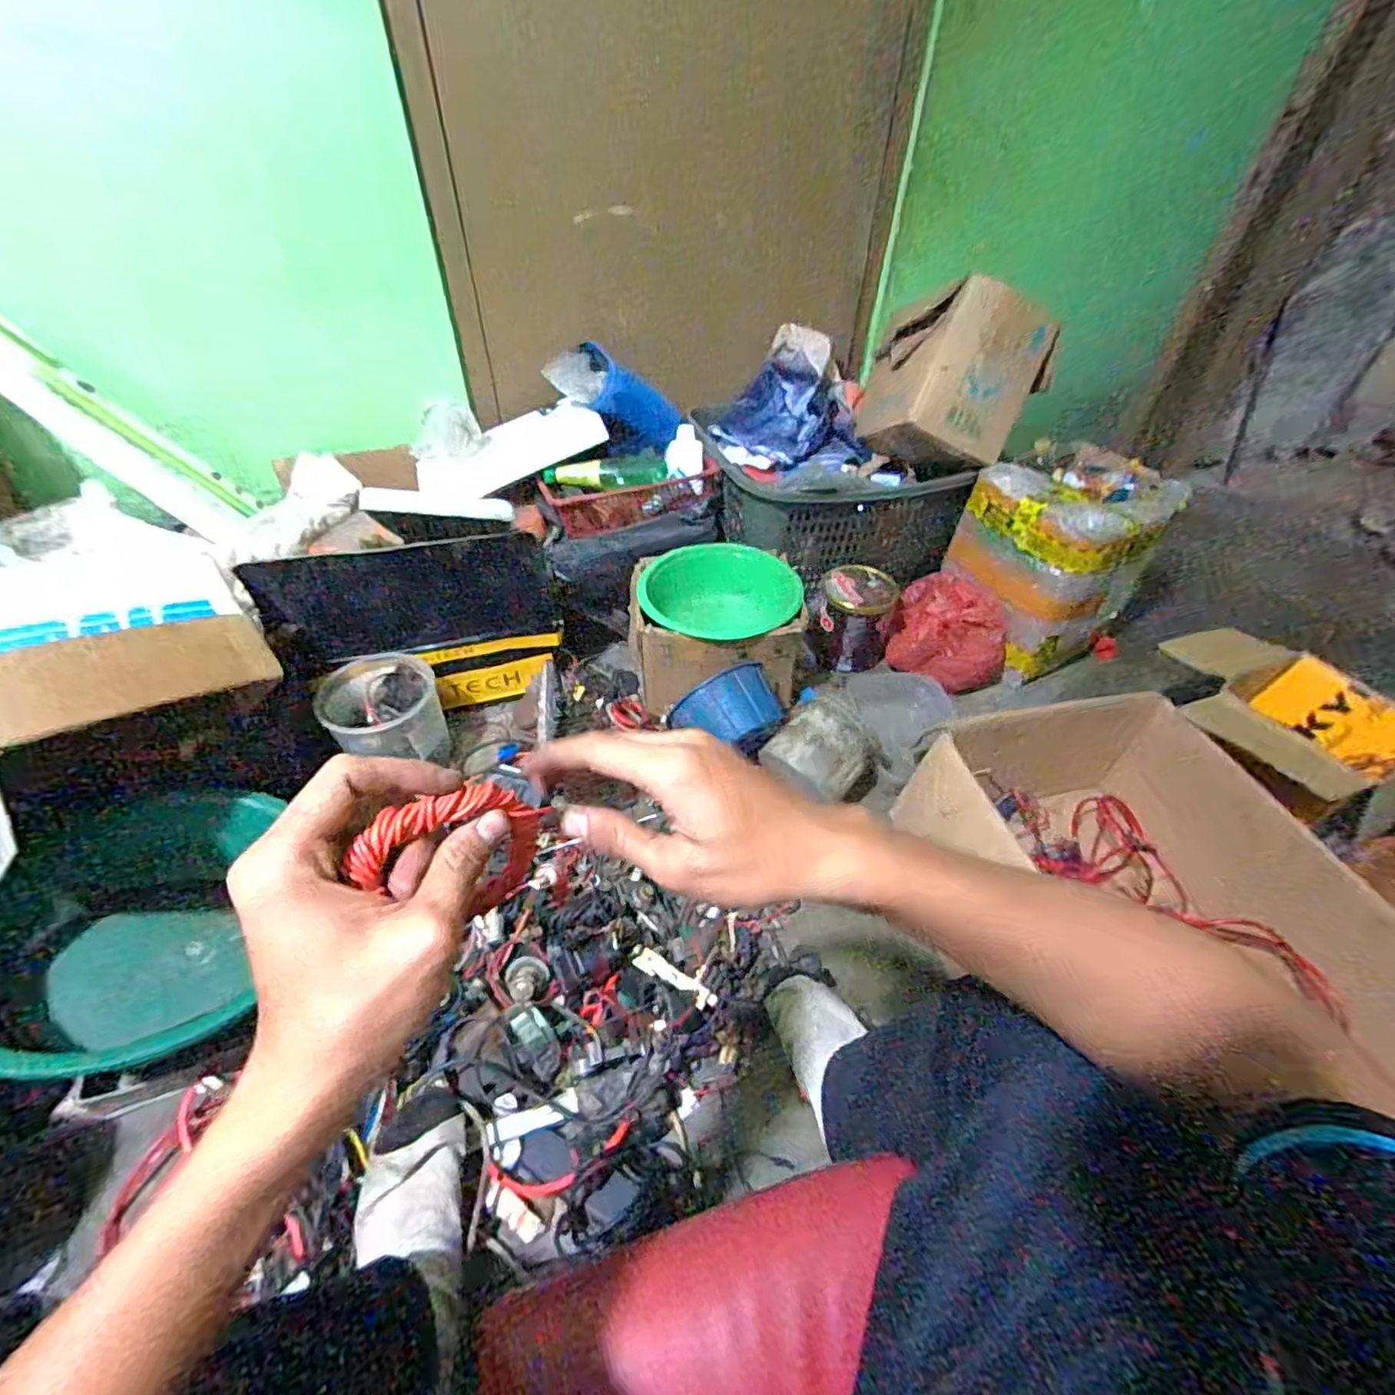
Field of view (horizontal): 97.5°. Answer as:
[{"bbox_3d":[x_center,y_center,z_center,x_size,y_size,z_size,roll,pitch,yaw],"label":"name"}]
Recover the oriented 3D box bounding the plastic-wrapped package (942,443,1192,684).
[{"bbox_3d":[0.711,-0.284,1.215,0.370,0.306,0.293,-25,51,-24],"label":"plastic-wrapped package"}]

